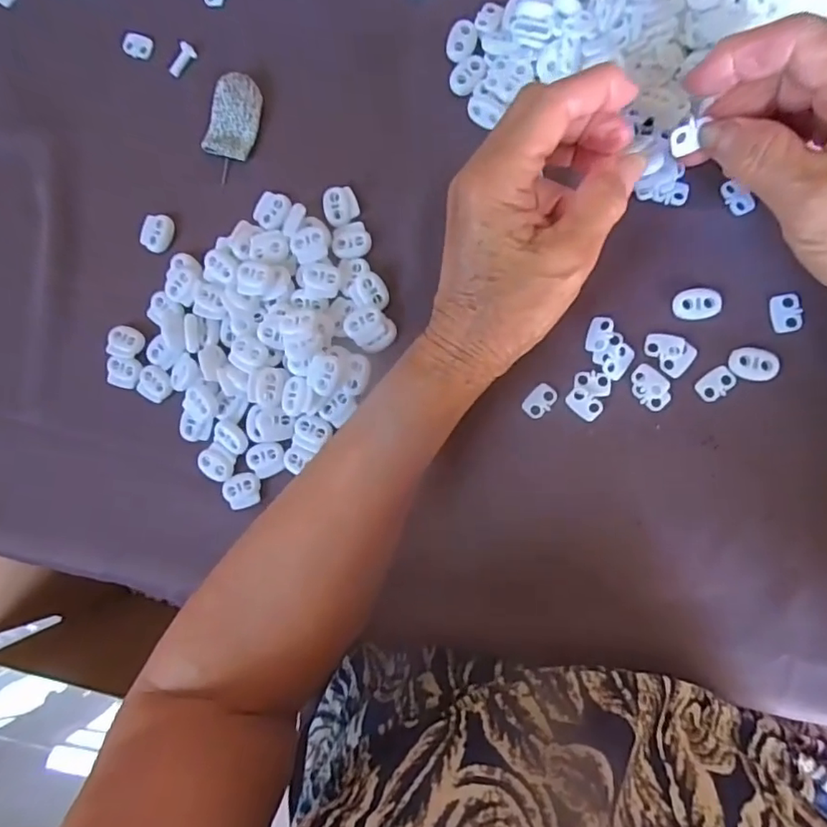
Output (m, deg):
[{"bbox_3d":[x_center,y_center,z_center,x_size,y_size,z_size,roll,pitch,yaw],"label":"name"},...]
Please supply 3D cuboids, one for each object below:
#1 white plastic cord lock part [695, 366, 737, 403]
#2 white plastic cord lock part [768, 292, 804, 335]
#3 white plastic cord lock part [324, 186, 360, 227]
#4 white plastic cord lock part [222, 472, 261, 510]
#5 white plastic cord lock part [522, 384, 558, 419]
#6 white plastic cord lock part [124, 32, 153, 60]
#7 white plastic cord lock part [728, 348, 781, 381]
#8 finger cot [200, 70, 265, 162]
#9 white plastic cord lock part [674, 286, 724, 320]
[{"bbox_3d":[0.154,-0.015,0.281,0.019,0.004,0.013,-35,84,7],"label":"white plastic cord lock part"},{"bbox_3d":[0.186,-0.050,0.277,0.014,0.004,0.019,-8,88,9],"label":"white plastic cord lock part"},{"bbox_3d":[-0.041,-0.118,0.315,0.019,0.004,0.021,-19,86,9],"label":"white plastic cord lock part"},{"bbox_3d":[-0.099,0.045,0.321,0.022,0.004,0.020,-21,86,9],"label":"white plastic cord lock part"},{"bbox_3d":[0.067,-0.006,0.295,0.014,0.004,0.019,38,95,8],"label":"white plastic cord lock part"},{"bbox_3d":[-0.170,-0.226,0.341,0.017,0.004,0.014,18,92,10],"label":"white plastic cord lock part"},{"bbox_3d":[0.170,-0.025,0.278,0.022,0.004,0.016,4,90,10],"label":"white plastic cord lock part"},{"bbox_3d":[-0.104,-0.173,0.326,0.028,0.013,0.045,25,93,9],"label":"finger cot"},{"bbox_3d":[0.145,-0.056,0.282,0.023,0.004,0.016,-8,88,9],"label":"white plastic cord lock part"}]

